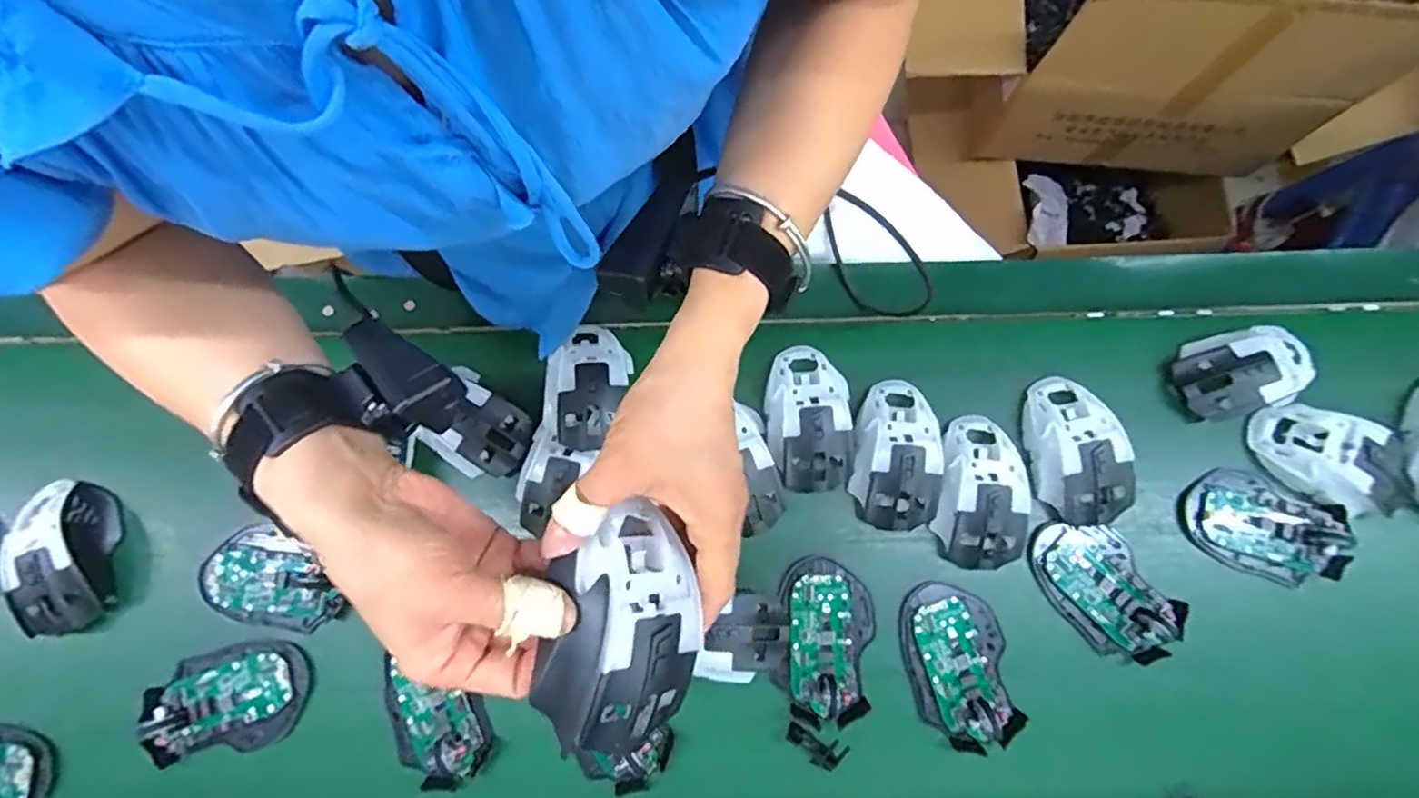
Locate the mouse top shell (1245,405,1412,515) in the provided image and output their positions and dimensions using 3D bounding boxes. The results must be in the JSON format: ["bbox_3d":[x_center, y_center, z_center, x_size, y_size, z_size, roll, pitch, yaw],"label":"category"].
[{"bbox_3d":[0.480,0.047,0.493,0.110,0.032,0.063,34,84,4],"label":"mouse top shell"}]

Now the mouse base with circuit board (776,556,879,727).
[{"bbox_3d":[0.090,0.178,0.476,0.069,0.017,0.113,-5,77,-1],"label":"mouse base with circuit board"}]

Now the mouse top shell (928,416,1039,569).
[{"bbox_3d":[0.212,0.070,0.494,0.073,0.032,0.113,3,83,0],"label":"mouse top shell"}]

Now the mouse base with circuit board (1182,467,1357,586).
[{"bbox_3d":[0.427,0.098,0.493,0.111,0.018,0.070,26,84,3],"label":"mouse base with circuit board"}]

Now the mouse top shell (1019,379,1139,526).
[{"bbox_3d":[0.282,0.040,0.499,0.064,0.034,0.114,-16,83,-2],"label":"mouse top shell"}]

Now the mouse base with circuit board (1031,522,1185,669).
[{"bbox_3d":[0.298,0.143,0.485,0.070,0.020,0.113,-33,84,-4],"label":"mouse base with circuit board"}]

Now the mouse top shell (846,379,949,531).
[{"bbox_3d":[0.145,0.042,0.501,0.065,0.034,0.114,5,83,0],"label":"mouse top shell"}]

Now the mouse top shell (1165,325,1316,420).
[{"bbox_3d":[0.429,-0.024,0.513,0.101,0.033,0.064,-13,83,-2],"label":"mouse top shell"}]

